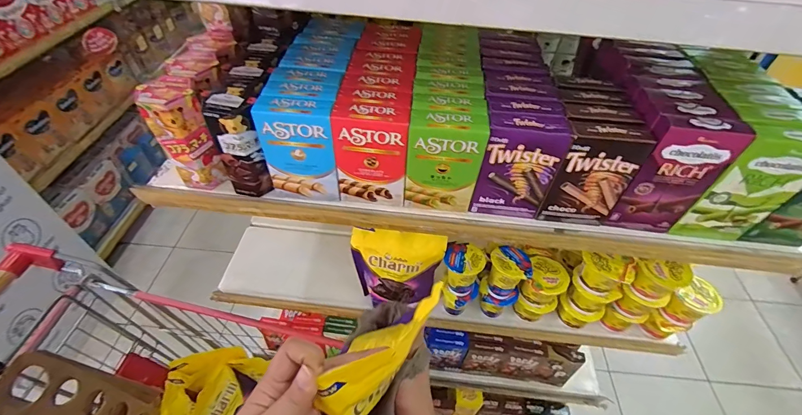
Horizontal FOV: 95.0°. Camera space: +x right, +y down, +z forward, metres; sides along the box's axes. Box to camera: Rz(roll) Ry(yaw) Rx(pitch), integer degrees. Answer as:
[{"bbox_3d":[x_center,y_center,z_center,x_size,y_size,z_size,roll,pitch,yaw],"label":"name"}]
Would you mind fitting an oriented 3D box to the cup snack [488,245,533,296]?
[{"bbox_3d":[0.183,0.107,0.629,0.066,0.069,0.066,2,48,-2],"label":"cup snack"}]

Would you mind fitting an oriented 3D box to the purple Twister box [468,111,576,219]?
[{"bbox_3d":[0.140,-0.046,0.451,0.087,0.134,0.032,7,48,2],"label":"purple Twister box"}]

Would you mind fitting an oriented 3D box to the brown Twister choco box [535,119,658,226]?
[{"bbox_3d":[0.226,-0.038,0.446,0.087,0.134,0.033,4,48,0],"label":"brown Twister choco box"}]

